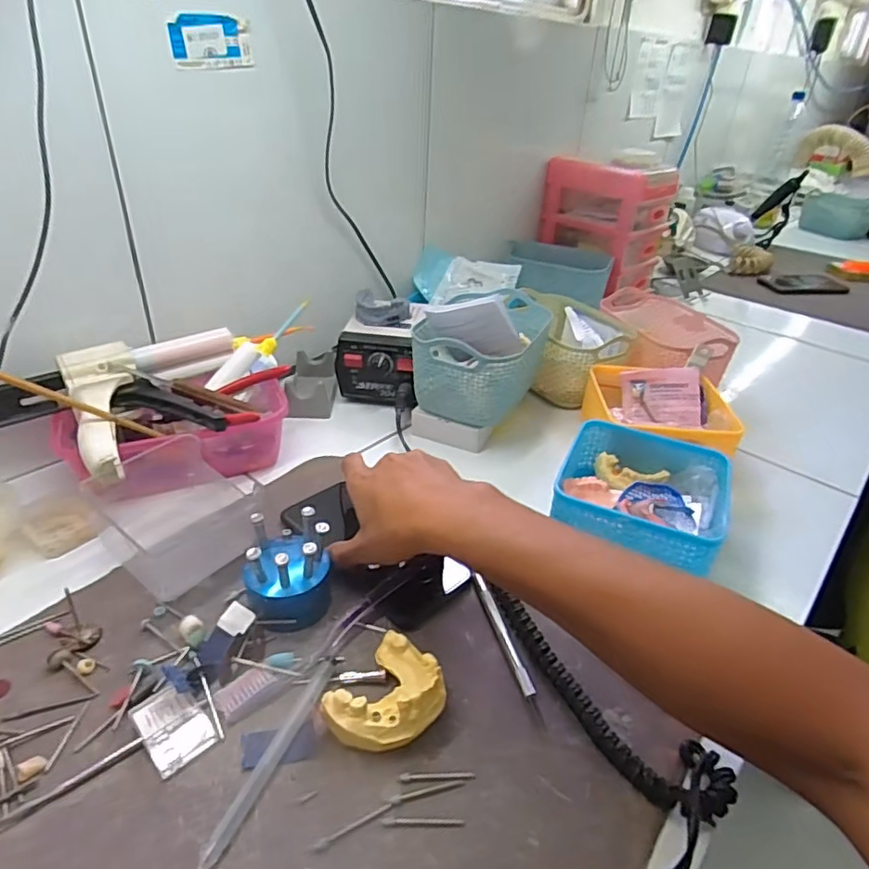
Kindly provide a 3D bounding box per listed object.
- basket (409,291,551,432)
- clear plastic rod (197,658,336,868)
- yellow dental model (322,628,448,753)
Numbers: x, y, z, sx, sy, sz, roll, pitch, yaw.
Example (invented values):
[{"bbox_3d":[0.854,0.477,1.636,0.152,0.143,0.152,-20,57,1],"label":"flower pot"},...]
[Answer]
[{"bbox_3d":[0.053,-0.096,0.648,0.109,0.094,0.187,18,35,21],"label":"basket"},{"bbox_3d":[-0.092,0.181,0.334,0.012,0.008,0.124,14,34,16],"label":"clear plastic rod"},{"bbox_3d":[-0.024,0.156,0.352,0.058,0.037,0.070,21,37,25],"label":"yellow dental model"}]

